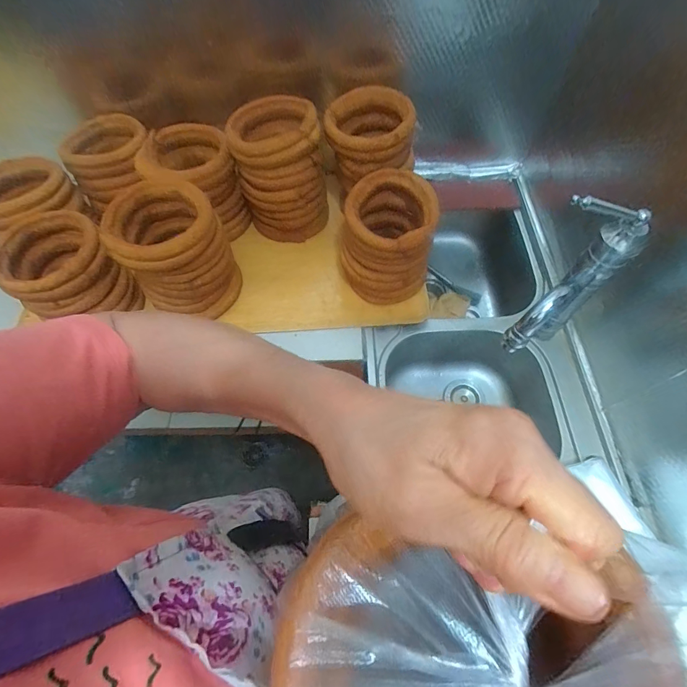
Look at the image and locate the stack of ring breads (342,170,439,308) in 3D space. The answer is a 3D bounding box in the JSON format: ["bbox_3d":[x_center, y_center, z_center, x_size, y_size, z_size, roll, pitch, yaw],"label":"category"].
[{"bbox_3d":[0.080,-0.196,0.711,0.157,0.158,0.180,4,63,2],"label":"stack of ring breads"}]

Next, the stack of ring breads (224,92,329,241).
[{"bbox_3d":[-0.128,-0.347,0.776,0.166,0.208,0.170,-19,64,-10],"label":"stack of ring breads"}]

